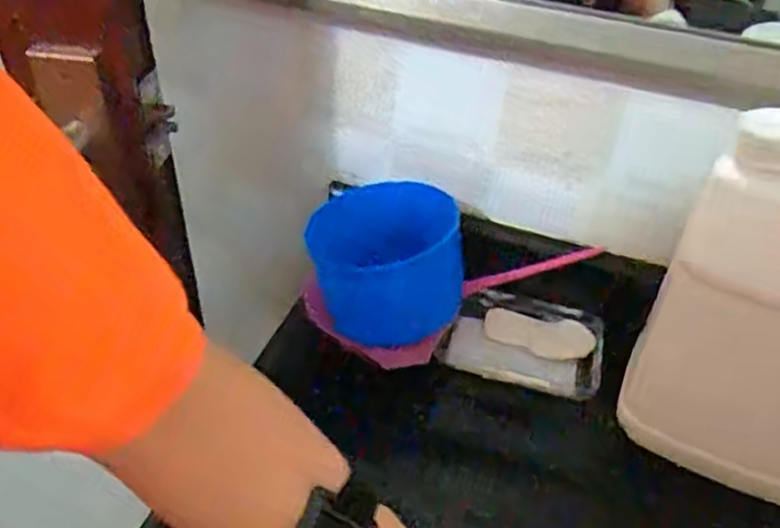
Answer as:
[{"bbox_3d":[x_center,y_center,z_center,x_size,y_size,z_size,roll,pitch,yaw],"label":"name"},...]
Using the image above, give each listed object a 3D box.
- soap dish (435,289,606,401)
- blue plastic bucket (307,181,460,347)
[{"bbox_3d":[0.097,0.059,0.529,0.110,0.026,0.074,16,42,14],"label":"soap dish"},{"bbox_3d":[-0.004,-0.004,0.519,0.102,0.075,0.103,2,41,-1],"label":"blue plastic bucket"}]

